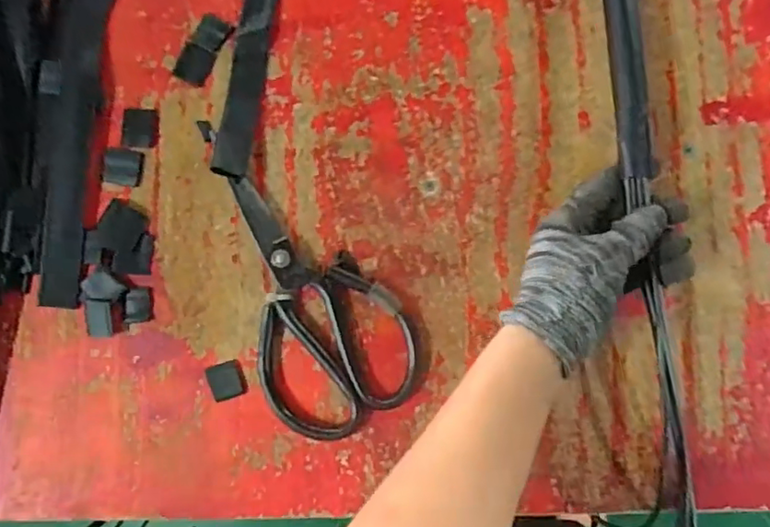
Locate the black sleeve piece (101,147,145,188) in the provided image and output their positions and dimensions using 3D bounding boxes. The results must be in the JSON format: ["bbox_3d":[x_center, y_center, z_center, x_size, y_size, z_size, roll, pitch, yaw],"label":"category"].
[{"bbox_3d":[-0.197,-0.072,0.443,0.032,0.004,0.027,12,88,5],"label":"black sleeve piece"}]

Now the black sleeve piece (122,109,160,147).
[{"bbox_3d":[-0.183,-0.102,0.442,0.027,0.004,0.028,3,87,5],"label":"black sleeve piece"}]

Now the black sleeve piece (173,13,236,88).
[{"bbox_3d":[-0.136,-0.160,0.443,0.027,0.004,0.052,31,90,5],"label":"black sleeve piece"}]

